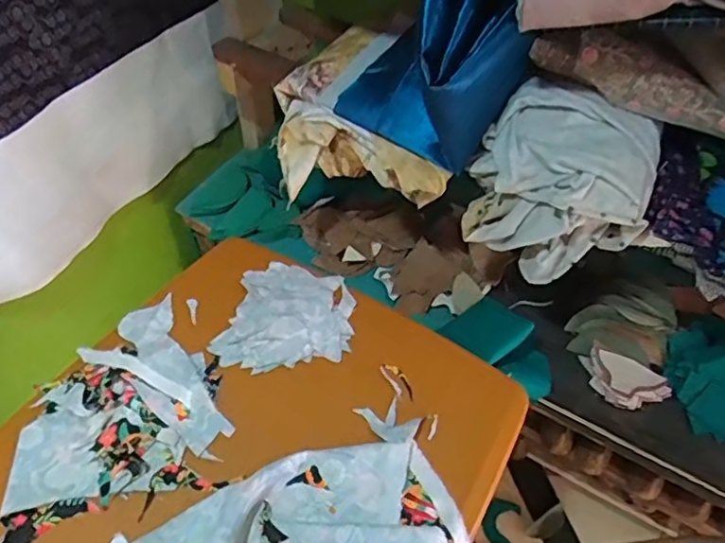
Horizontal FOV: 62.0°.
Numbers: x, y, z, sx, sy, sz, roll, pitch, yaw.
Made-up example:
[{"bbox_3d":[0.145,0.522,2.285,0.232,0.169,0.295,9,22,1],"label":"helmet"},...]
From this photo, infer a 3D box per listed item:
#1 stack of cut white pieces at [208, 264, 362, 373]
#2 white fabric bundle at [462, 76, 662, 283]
[{"bbox_3d":[-0.091,0.058,0.764,0.156,0.014,0.167,11,50,7],"label":"stack of cut white pieces"},{"bbox_3d":[0.225,-0.103,0.685,0.184,0.162,0.135,29,54,20],"label":"white fabric bundle"}]

